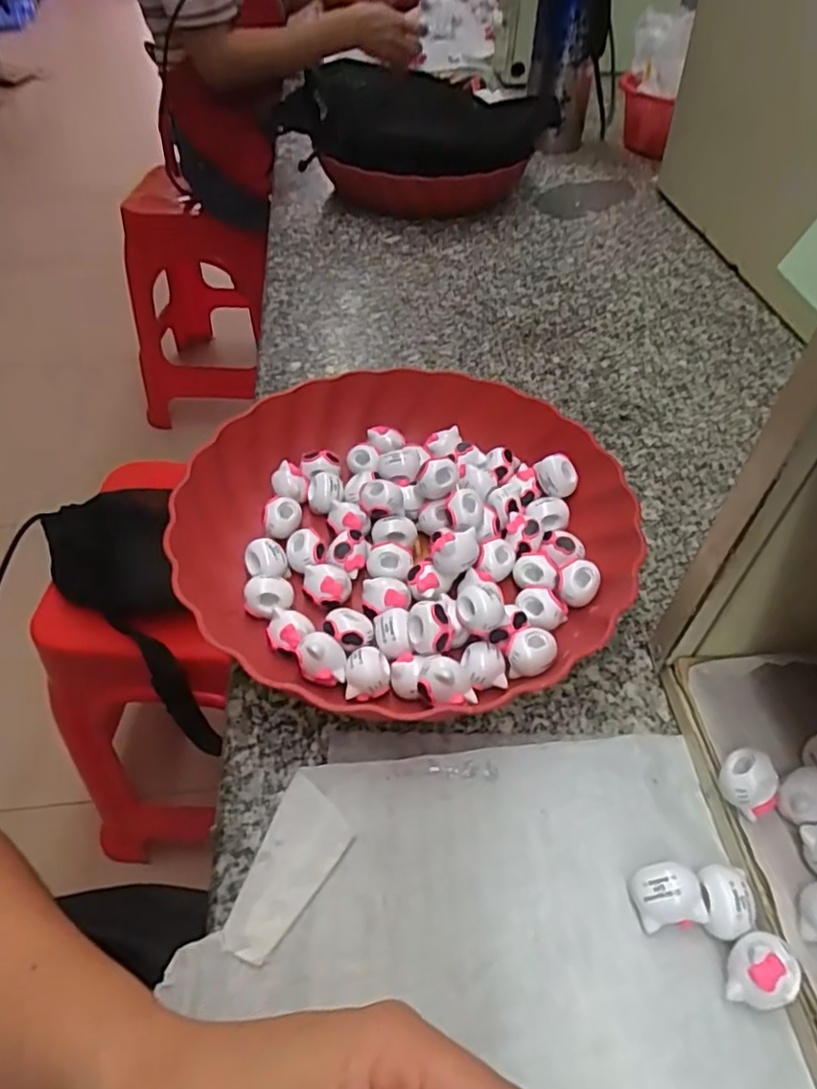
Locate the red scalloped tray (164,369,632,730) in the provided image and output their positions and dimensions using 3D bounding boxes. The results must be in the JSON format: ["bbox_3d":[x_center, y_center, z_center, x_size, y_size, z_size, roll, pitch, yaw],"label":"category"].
[{"bbox_3d":[-0.003,-0.008,0.370,0.235,0.048,0.228,-29,55,-25],"label":"red scalloped tray"}]

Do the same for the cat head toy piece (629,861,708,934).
[{"bbox_3d":[0.100,0.138,0.256,0.023,0.019,0.021,-8,49,-9],"label":"cat head toy piece"}]

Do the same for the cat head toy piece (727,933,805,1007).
[{"bbox_3d":[0.127,0.155,0.239,0.024,0.023,0.022,1,48,-1],"label":"cat head toy piece"}]

